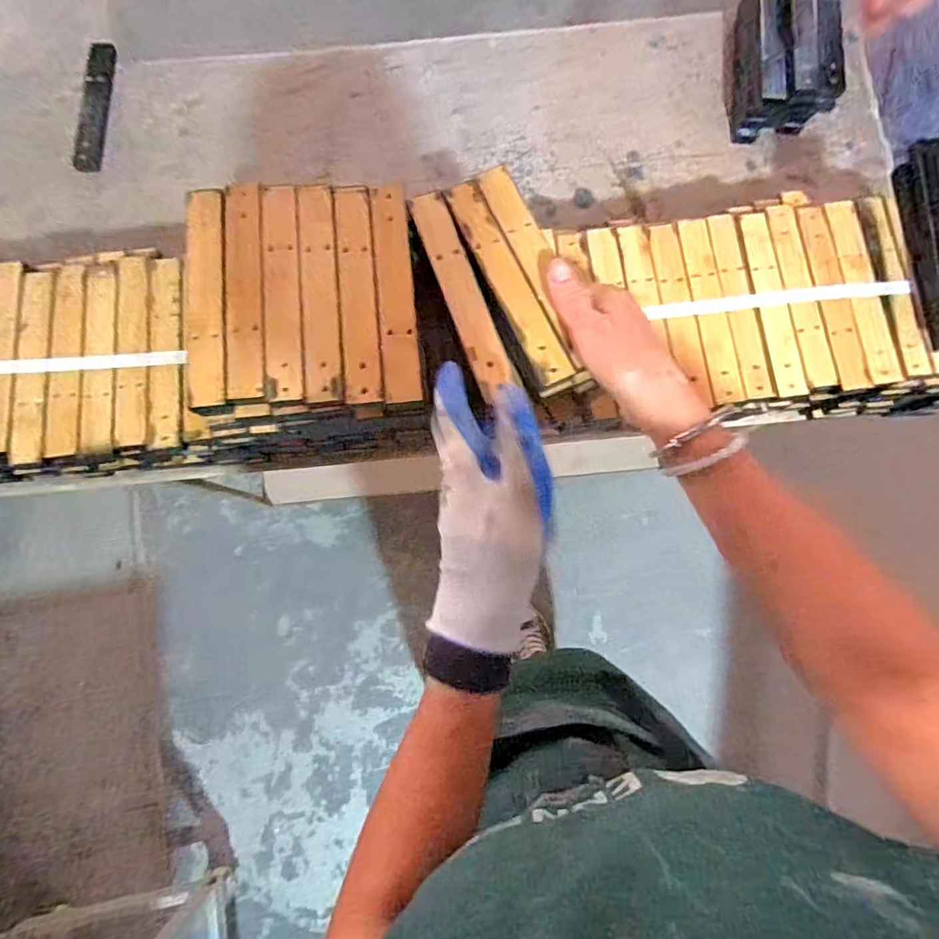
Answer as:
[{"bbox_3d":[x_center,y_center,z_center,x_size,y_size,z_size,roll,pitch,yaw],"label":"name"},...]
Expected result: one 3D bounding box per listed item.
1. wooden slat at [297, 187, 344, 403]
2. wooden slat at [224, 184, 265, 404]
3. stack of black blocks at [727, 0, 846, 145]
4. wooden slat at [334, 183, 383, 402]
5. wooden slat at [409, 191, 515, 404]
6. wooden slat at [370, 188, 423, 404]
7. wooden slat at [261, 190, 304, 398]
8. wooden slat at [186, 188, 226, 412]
[{"bbox_3d":[-0.114,-0.137,0.397,0.028,0.004,0.179,-6,78,-2],"label":"wooden slat"},{"bbox_3d":[-0.172,-0.138,0.396,0.028,0.005,0.177,-5,78,-1],"label":"wooden slat"},{"bbox_3d":[0.391,-0.508,0.647,0.099,0.095,0.190,3,78,0],"label":"stack of black blocks"},{"bbox_3d":[-0.085,-0.136,0.396,0.028,0.004,0.177,-6,78,-2],"label":"wooden slat"},{"bbox_3d":[-0.005,-0.138,0.403,0.029,0.007,0.176,-19,79,-4],"label":"wooden slat"},{"bbox_3d":[-0.057,-0.138,0.398,0.028,0.004,0.178,-6,78,-2],"label":"wooden slat"},{"bbox_3d":[-0.143,-0.137,0.396,0.027,0.004,0.176,-5,78,-1],"label":"wooden slat"},{"bbox_3d":[-0.199,-0.132,0.393,0.029,0.007,0.176,-5,78,-1],"label":"wooden slat"}]

